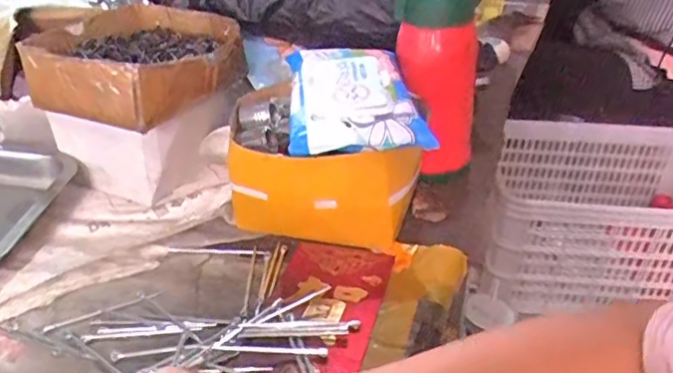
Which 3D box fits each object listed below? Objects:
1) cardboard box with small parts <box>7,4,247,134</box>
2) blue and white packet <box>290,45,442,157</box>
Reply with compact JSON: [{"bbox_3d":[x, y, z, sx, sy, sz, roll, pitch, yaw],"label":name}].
[{"bbox_3d":[-0.195,-0.127,0.567,0.176,0.052,0.171,17,36,23],"label":"cardboard box with small parts"},{"bbox_3d":[0.015,-0.082,0.491,0.107,0.034,0.157,-1,33,-3],"label":"blue and white packet"}]

